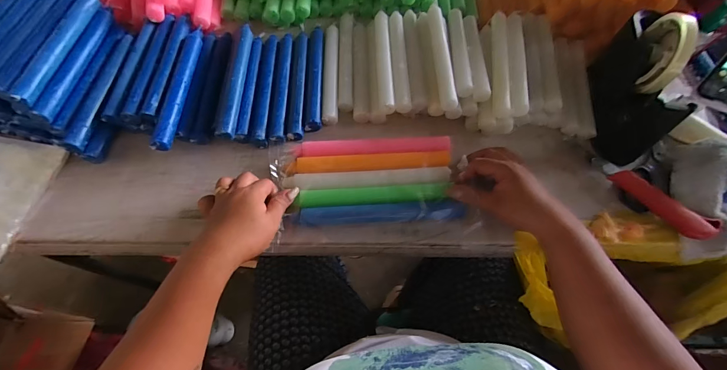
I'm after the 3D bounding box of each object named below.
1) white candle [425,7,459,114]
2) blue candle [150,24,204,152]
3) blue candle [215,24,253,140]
[{"bbox_3d":[0.106,-0.182,0.456,0.020,0.022,0.179,0,62,-2],"label":"white candle"},{"bbox_3d":[-0.249,-0.140,0.446,0.021,0.017,0.210,0,62,-2],"label":"blue candle"},{"bbox_3d":[-0.178,-0.148,0.457,0.025,0.023,0.198,0,62,-2],"label":"blue candle"}]

